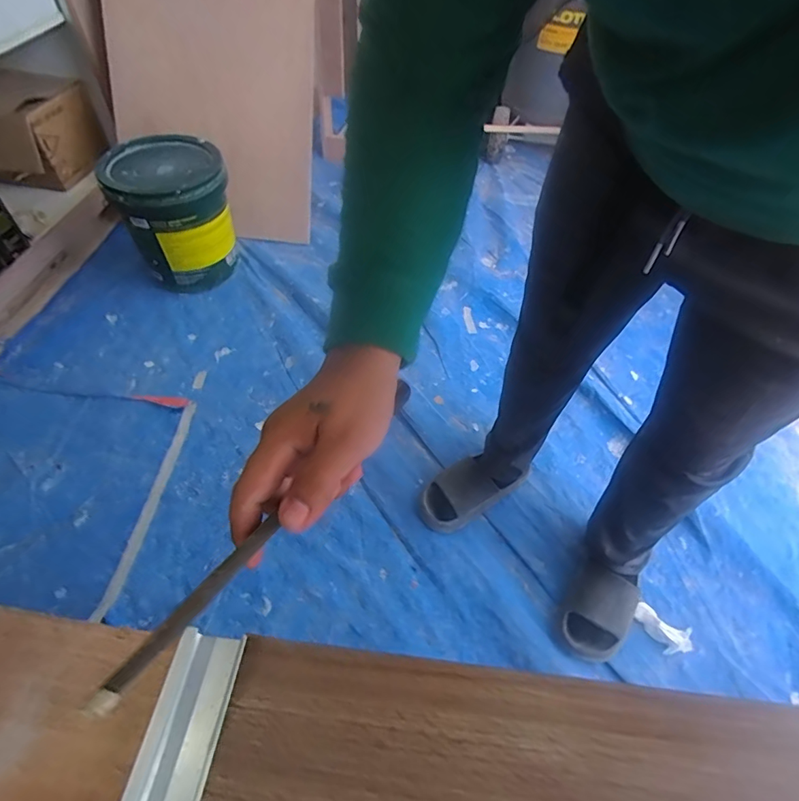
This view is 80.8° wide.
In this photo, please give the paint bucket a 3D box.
[{"bbox_3d":[-0.604,-0.495,1.287,0.279,0.317,0.268,-25,58,-21],"label":"paint bucket"}]

